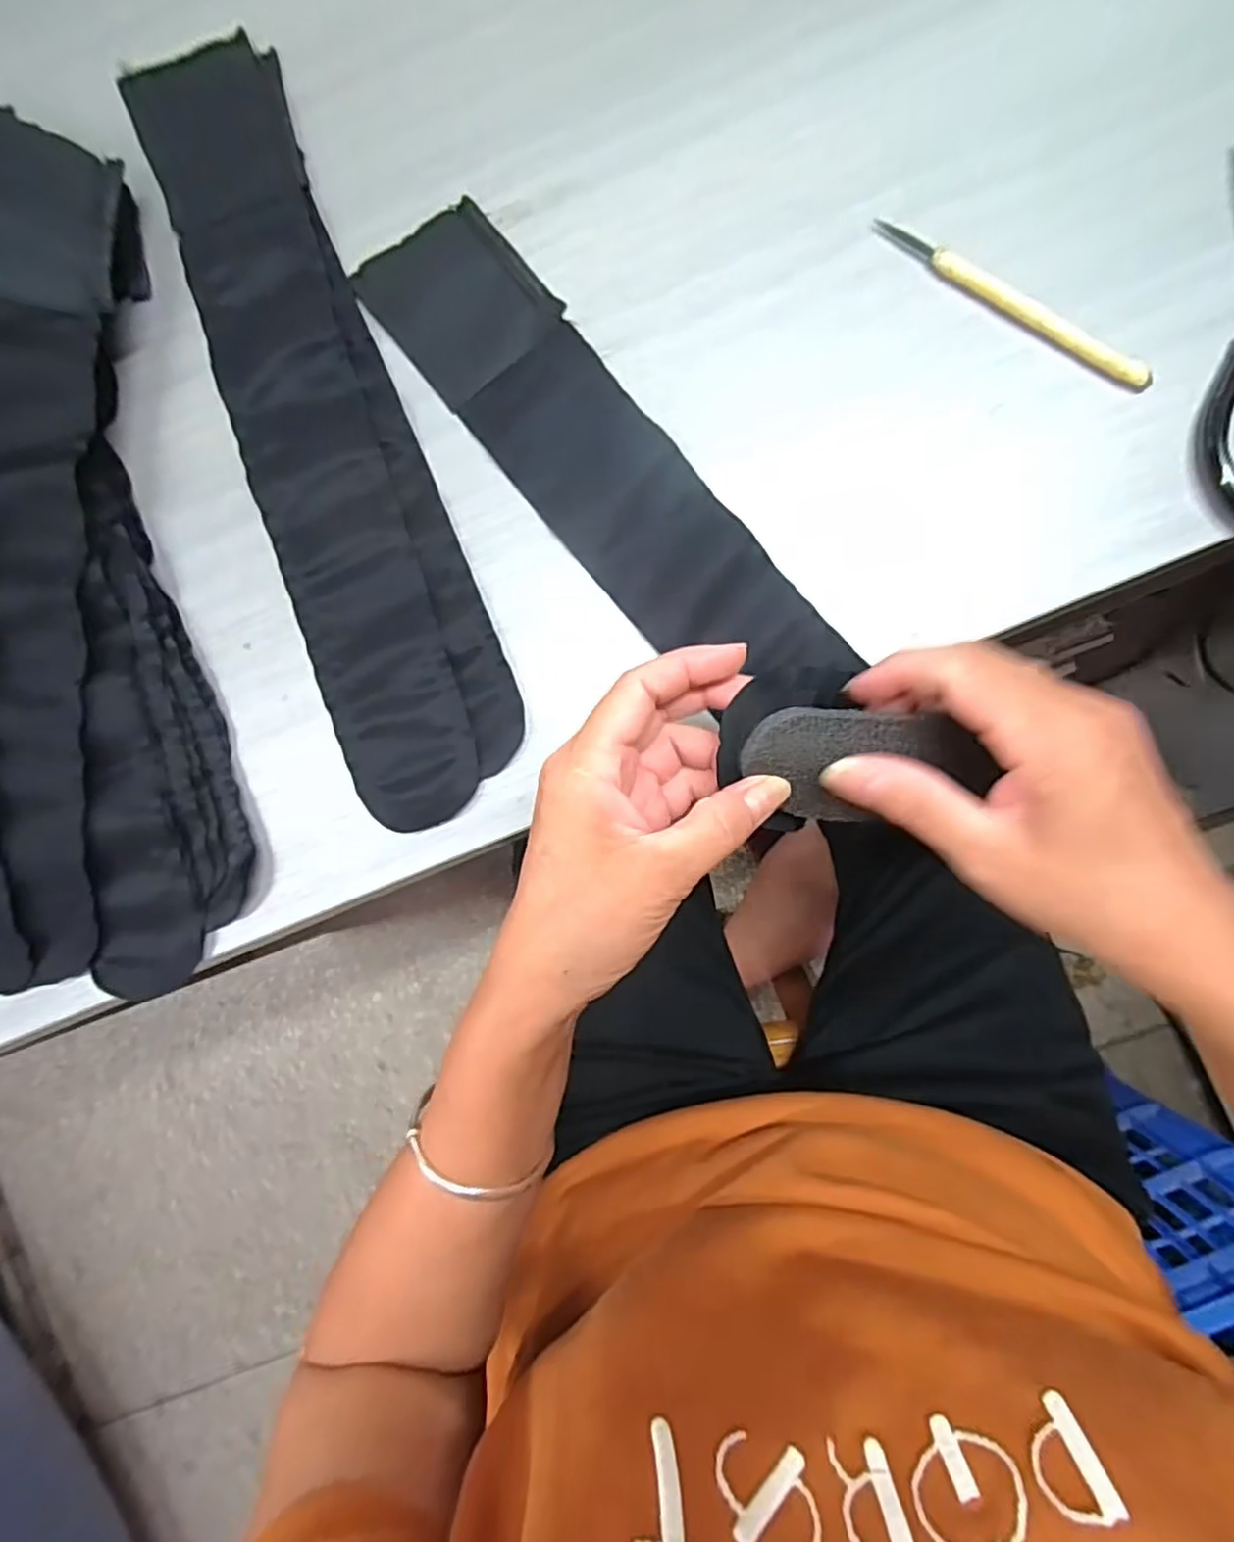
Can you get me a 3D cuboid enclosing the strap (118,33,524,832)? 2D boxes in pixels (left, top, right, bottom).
[{"bbox_3d":[-0.154,-0.179,0.352,0.090,0.008,0.417,-21,85,4],"label":"strap"}]

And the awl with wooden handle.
[{"bbox_3d":[0.184,-0.219,0.323,0.143,0.010,0.009,37,91,5],"label":"awl with wooden handle"}]

